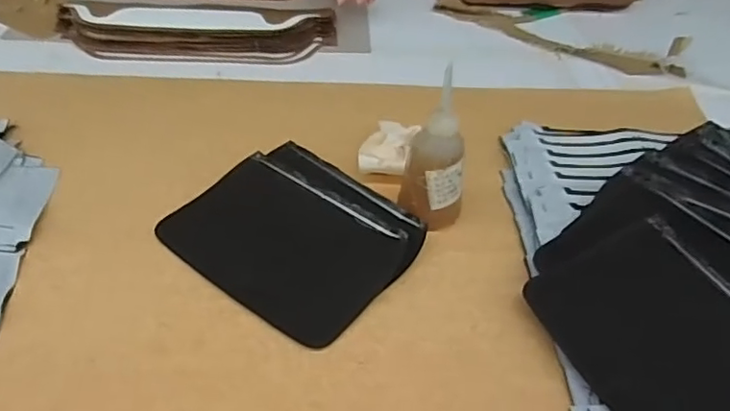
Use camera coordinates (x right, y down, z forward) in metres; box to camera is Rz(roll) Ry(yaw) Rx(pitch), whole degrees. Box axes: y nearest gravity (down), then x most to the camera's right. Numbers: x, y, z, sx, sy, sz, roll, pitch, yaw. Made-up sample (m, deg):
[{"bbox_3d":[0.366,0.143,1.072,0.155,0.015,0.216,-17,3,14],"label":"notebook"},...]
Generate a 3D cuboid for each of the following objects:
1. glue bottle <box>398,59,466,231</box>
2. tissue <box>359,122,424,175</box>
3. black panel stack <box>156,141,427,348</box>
[{"bbox_3d":[0.072,-0.045,0.574,0.062,0.156,0.054,7,42,4],"label":"glue bottle"},{"bbox_3d":[0.027,-0.066,0.677,0.055,0.020,0.085,13,42,10],"label":"tissue"},{"bbox_3d":[-0.068,0.025,0.578,0.216,0.027,0.181,31,49,28],"label":"black panel stack"}]

